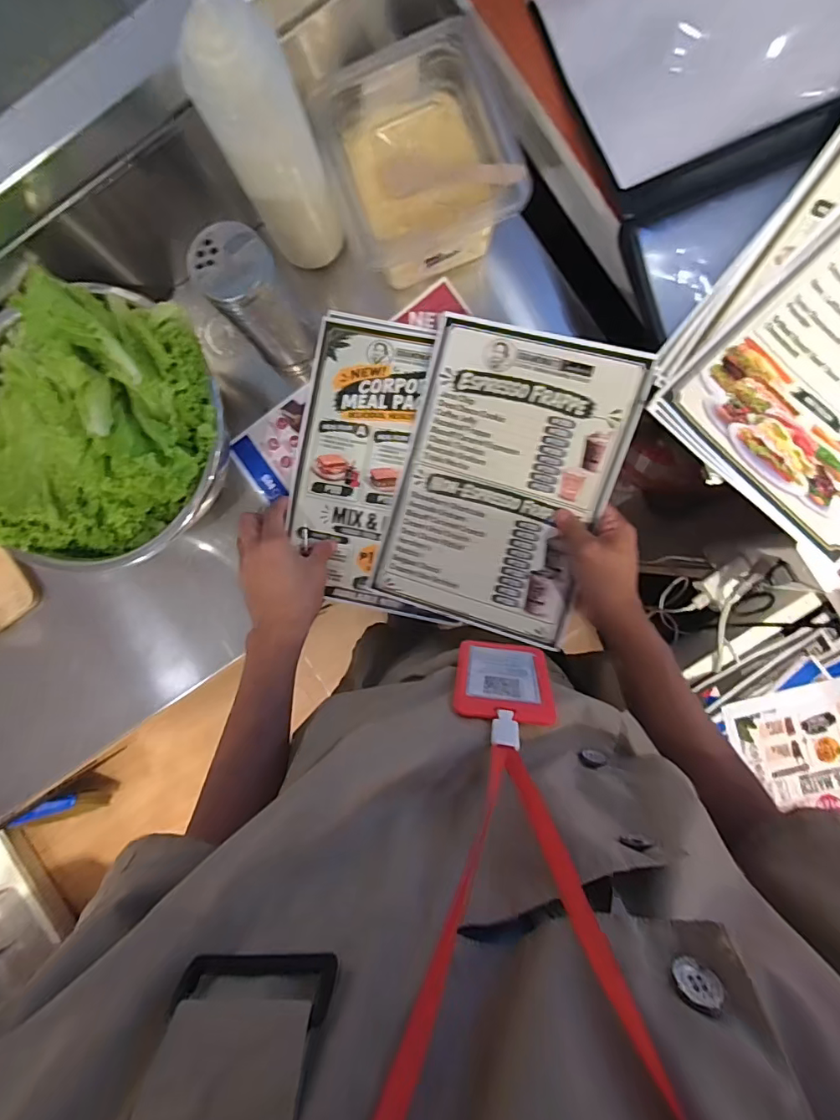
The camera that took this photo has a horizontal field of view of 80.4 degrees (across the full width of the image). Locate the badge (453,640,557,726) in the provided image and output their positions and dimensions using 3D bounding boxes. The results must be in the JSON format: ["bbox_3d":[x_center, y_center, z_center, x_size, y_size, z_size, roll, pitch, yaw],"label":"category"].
[{"bbox_3d":[0.064,0.088,0.379,0.069,0.113,0.004,4,107,7],"label":"badge"}]

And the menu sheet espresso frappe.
[{"bbox_3d":[0.076,-0.078,0.501,0.201,0.037,0.290,17,99,13],"label":"menu sheet espresso frappe"}]

